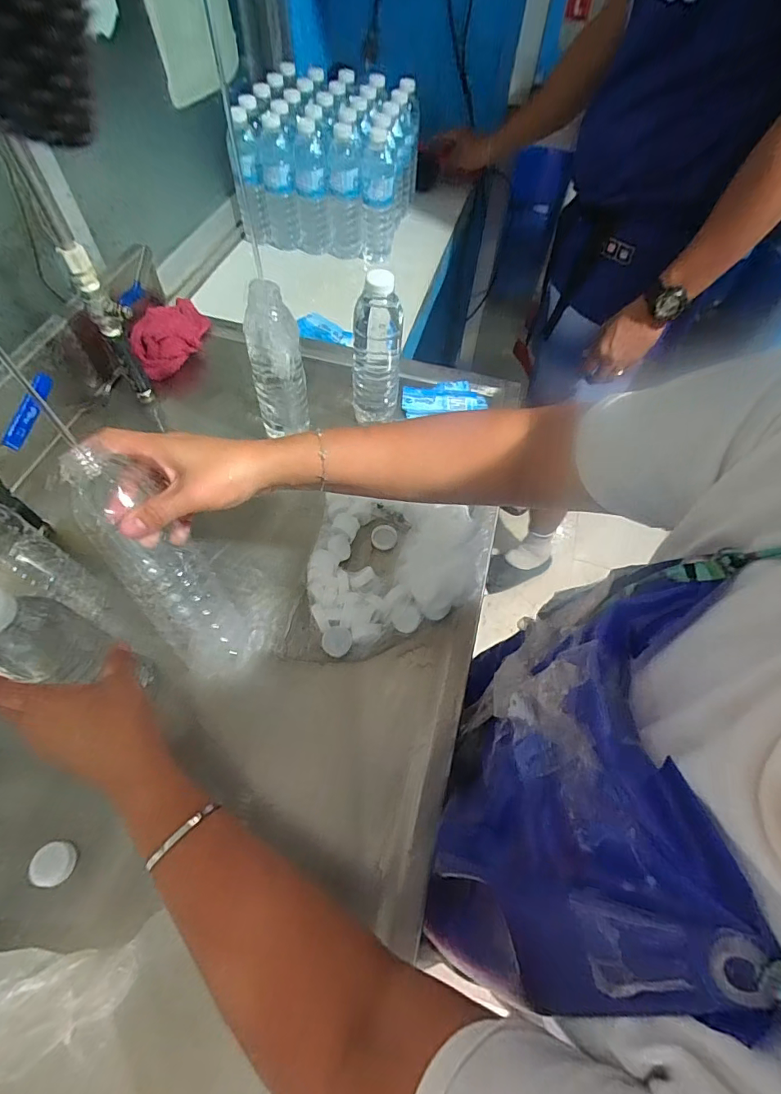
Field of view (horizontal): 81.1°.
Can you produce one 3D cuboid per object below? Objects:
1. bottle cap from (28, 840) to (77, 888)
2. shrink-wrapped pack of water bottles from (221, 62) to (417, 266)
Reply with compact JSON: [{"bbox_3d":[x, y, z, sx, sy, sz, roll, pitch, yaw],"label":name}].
[{"bbox_3d":[-0.281,0.264,0.380,0.032,0.010,0.029,7,60,2],"label":"bottle cap"},{"bbox_3d":[-0.112,-0.769,0.924,0.322,0.201,0.270,12,60,4],"label":"shrink-wrapped pack of water bottles"}]

